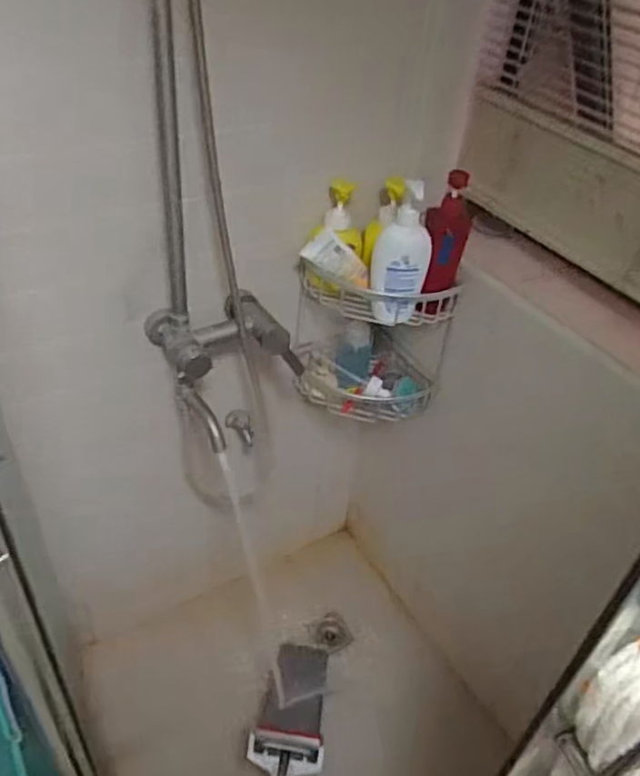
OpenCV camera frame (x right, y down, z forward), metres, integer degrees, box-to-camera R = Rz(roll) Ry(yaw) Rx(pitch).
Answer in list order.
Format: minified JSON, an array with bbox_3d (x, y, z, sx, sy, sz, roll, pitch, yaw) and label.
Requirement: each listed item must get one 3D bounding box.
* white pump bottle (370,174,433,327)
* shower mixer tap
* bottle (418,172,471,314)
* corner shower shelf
[{"bbox_3d":[0.137,-0.221,1.110,0.094,0.238,0.053,8,41,3],"label":"white pump bottle"},{"bbox_3d":[-0.164,-0.054,1.148,0.195,0.167,0.214,-25,49,-31],"label":"shower mixer tap"},{"bbox_3d":[0.213,-0.242,1.127,0.068,0.226,0.085,2,41,-4],"label":"bottle"},{"bbox_3d":[0.103,-0.093,1.308,0.269,0.301,0.202,-7,42,-15],"label":"corner shower shelf"}]

